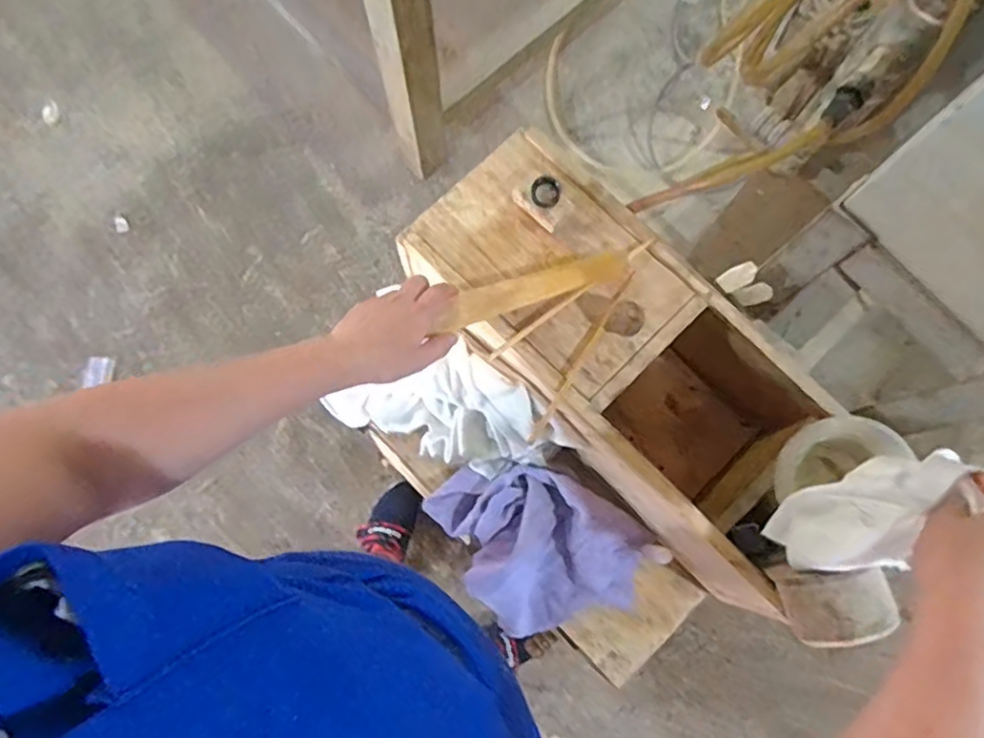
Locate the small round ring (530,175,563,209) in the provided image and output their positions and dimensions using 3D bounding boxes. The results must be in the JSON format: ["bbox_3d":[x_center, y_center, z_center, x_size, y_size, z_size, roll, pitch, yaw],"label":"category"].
[{"bbox_3d":[0.054,-0.176,0.638,0.032,0.013,0.032,0,79,0],"label":"small round ring"}]

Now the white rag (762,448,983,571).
[{"bbox_3d":[0.298,0.117,0.504,0.115,0.120,0.061,-26,80,-5],"label":"white rag"}]

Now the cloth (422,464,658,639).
[{"bbox_3d":[0.047,0.210,0.741,0.250,0.053,0.182,27,79,6],"label":"cloth"}]

